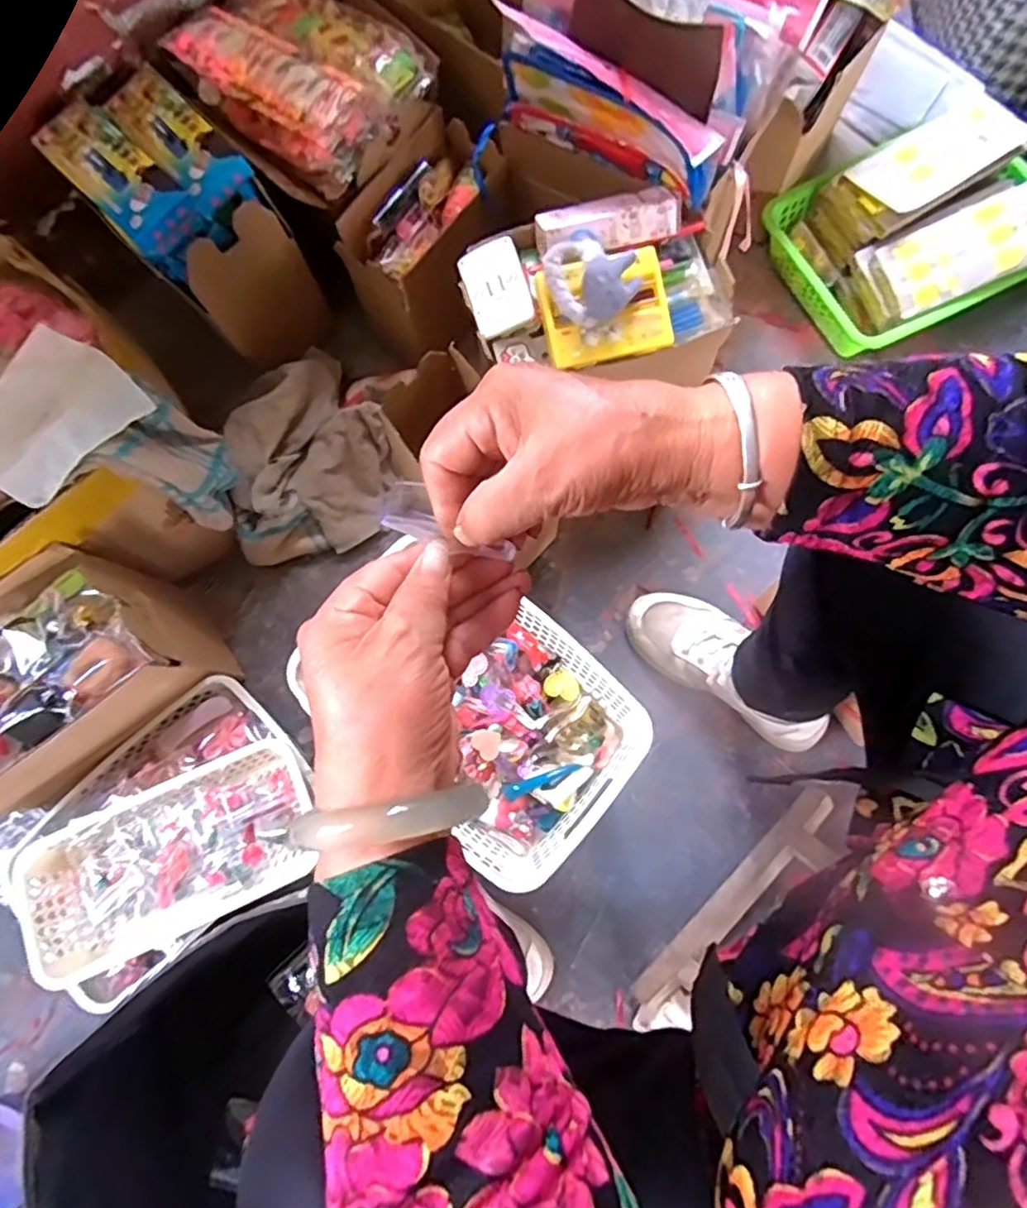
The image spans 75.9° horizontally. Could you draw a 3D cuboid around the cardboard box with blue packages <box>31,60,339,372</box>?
[{"bbox_3d":[-0.358,-0.422,0.758,0.146,0.217,0.214,-40,79,-8],"label":"cardboard box with blue packages"}]

